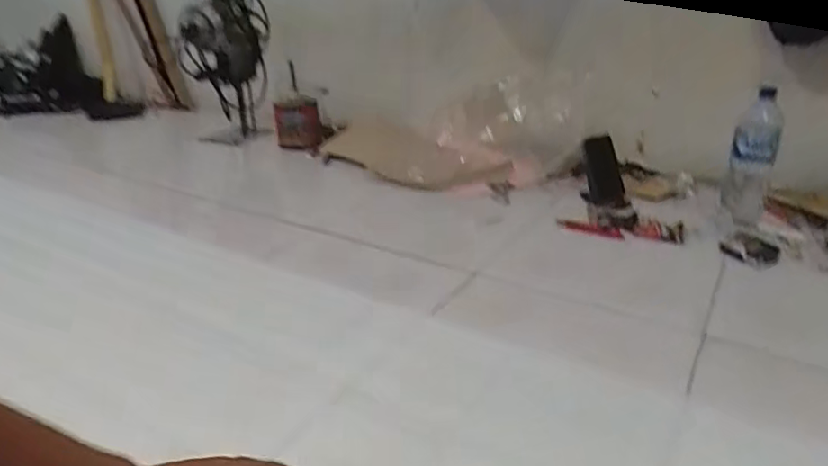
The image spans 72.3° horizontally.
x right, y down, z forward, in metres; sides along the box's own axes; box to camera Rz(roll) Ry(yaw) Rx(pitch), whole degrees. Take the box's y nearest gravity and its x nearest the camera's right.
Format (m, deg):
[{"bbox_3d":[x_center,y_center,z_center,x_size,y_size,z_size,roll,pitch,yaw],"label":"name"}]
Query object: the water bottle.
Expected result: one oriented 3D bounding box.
[{"bbox_3d":[0.691,-0.137,1.164,0.079,0.300,0.080,13,28,27],"label":"water bottle"}]

